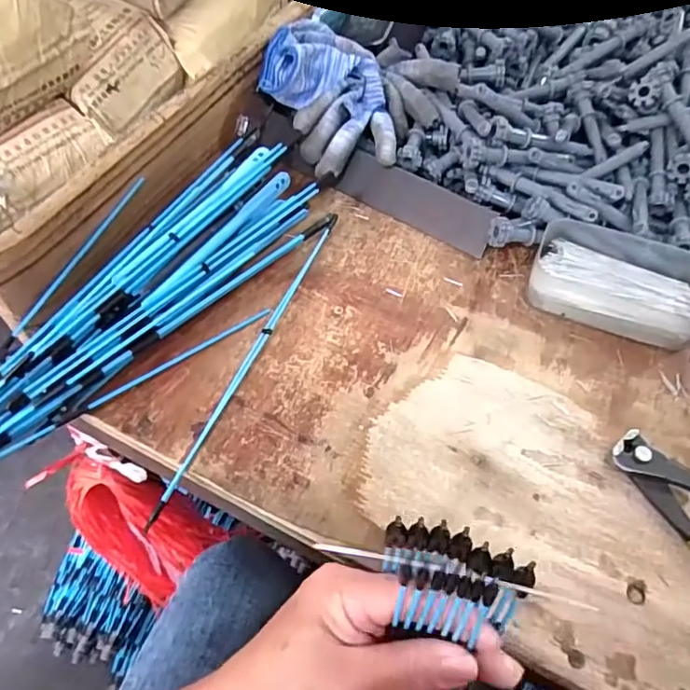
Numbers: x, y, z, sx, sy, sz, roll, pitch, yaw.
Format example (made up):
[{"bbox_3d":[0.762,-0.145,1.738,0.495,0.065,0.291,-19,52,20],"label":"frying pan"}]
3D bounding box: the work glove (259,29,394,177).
[{"bbox_3d":[-0.014,-0.194,0.456,0.097,0.067,0.106,-5,55,-4],"label":"work glove"}]

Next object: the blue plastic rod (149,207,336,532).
[{"bbox_3d":[-0.061,0.000,0.385,0.012,0.012,0.260,19,57,12],"label":"blue plastic rod"}]

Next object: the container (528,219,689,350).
[{"bbox_3d":[0.195,-0.046,0.405,0.117,0.030,0.078,19,57,12],"label":"container"}]

